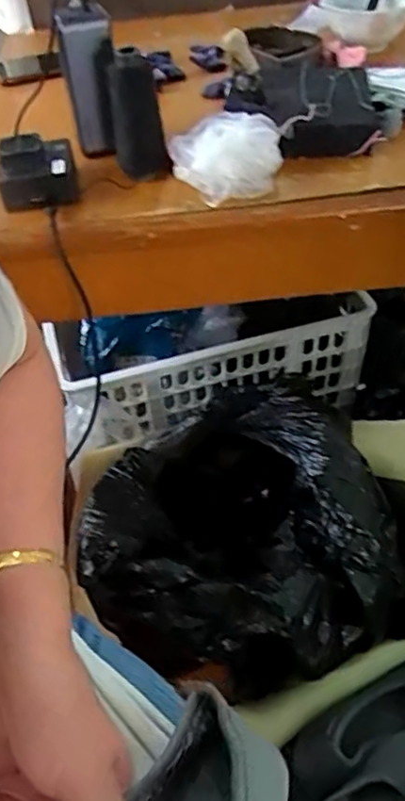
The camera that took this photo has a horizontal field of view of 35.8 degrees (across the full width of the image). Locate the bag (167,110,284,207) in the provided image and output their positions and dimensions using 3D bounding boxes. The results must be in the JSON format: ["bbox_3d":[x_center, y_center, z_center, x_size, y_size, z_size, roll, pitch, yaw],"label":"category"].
[{"bbox_3d":[0.023,-0.226,0.582,0.100,0.047,0.072,-10,47,-4],"label":"bag"}]

